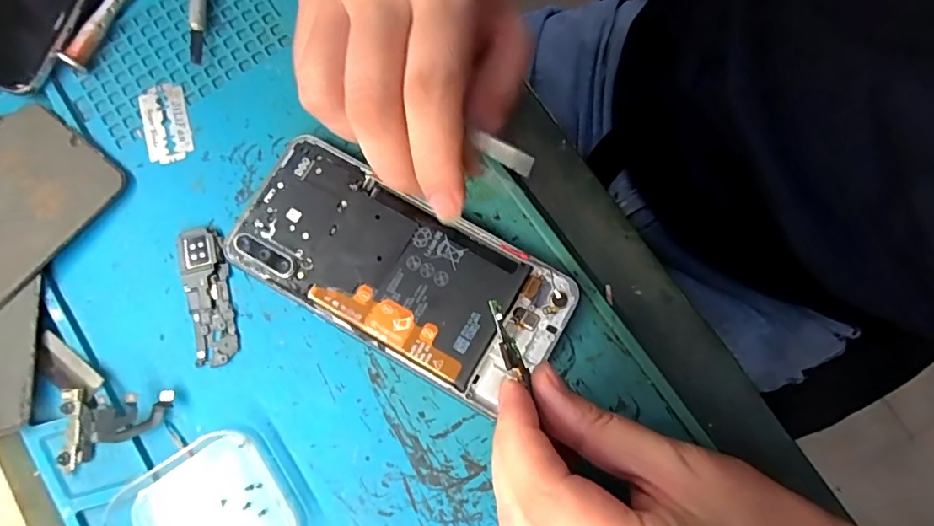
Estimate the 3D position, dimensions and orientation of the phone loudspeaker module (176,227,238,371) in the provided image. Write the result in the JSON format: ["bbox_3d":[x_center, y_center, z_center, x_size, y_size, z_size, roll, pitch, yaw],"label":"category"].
[{"bbox_3d":[-0.121,0.015,0.240,0.021,0.005,0.063,-15,79,-2],"label":"phone loudspeaker module"}]

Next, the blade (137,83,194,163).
[{"bbox_3d":[-0.151,-0.070,0.257,0.023,0.004,0.042,-17,79,-3],"label":"blade"}]

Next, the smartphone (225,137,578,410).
[{"bbox_3d":[-0.032,0.003,0.236,0.153,0.006,0.069,28,80,6],"label":"smartphone"}]

